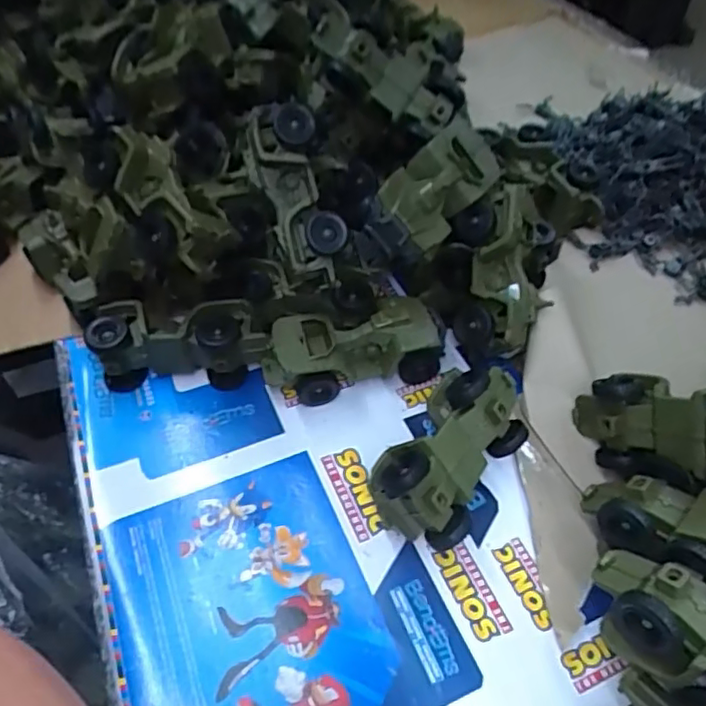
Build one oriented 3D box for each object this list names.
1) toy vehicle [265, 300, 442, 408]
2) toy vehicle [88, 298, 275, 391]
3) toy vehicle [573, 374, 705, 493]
[{"bbox_3d":[-0.001,-0.003,0.660,0.188,0.079,0.078,-8,50,-6],"label":"toy vehicle"},{"bbox_3d":[-0.184,-0.009,0.668,0.182,0.082,0.065,-3,49,-2],"label":"toy vehicle"},{"bbox_3d":[0.277,0.065,0.535,0.077,0.077,0.192,-41,22,-29],"label":"toy vehicle"}]

